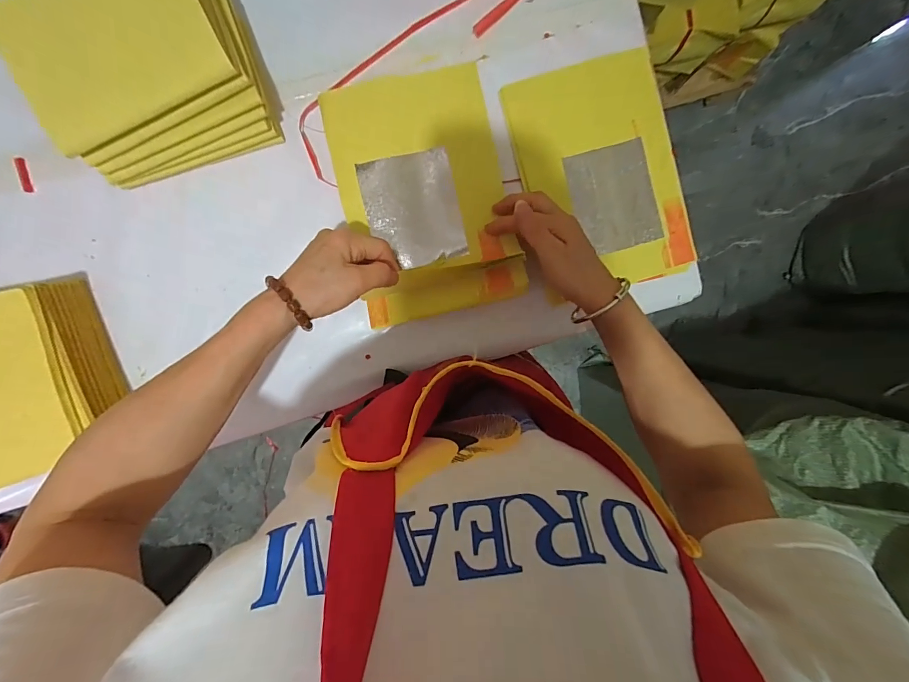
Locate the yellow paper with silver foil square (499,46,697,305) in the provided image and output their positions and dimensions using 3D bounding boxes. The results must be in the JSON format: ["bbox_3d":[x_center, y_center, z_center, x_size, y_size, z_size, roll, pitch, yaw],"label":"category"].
[{"bbox_3d":[0.154,-0.171,0.415,0.158,0.010,0.225,-16,95,-3],"label":"yellow paper with silver foil square"}]

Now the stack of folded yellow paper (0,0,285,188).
[{"bbox_3d":[-0.253,-0.220,0.328,0.164,0.117,0.118,-22,96,-2],"label":"stack of folded yellow paper"}]

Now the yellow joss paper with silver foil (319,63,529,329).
[{"bbox_3d":[-0.028,-0.141,0.379,0.154,0.040,0.227,-13,95,-3],"label":"yellow joss paper with silver foil"}]

